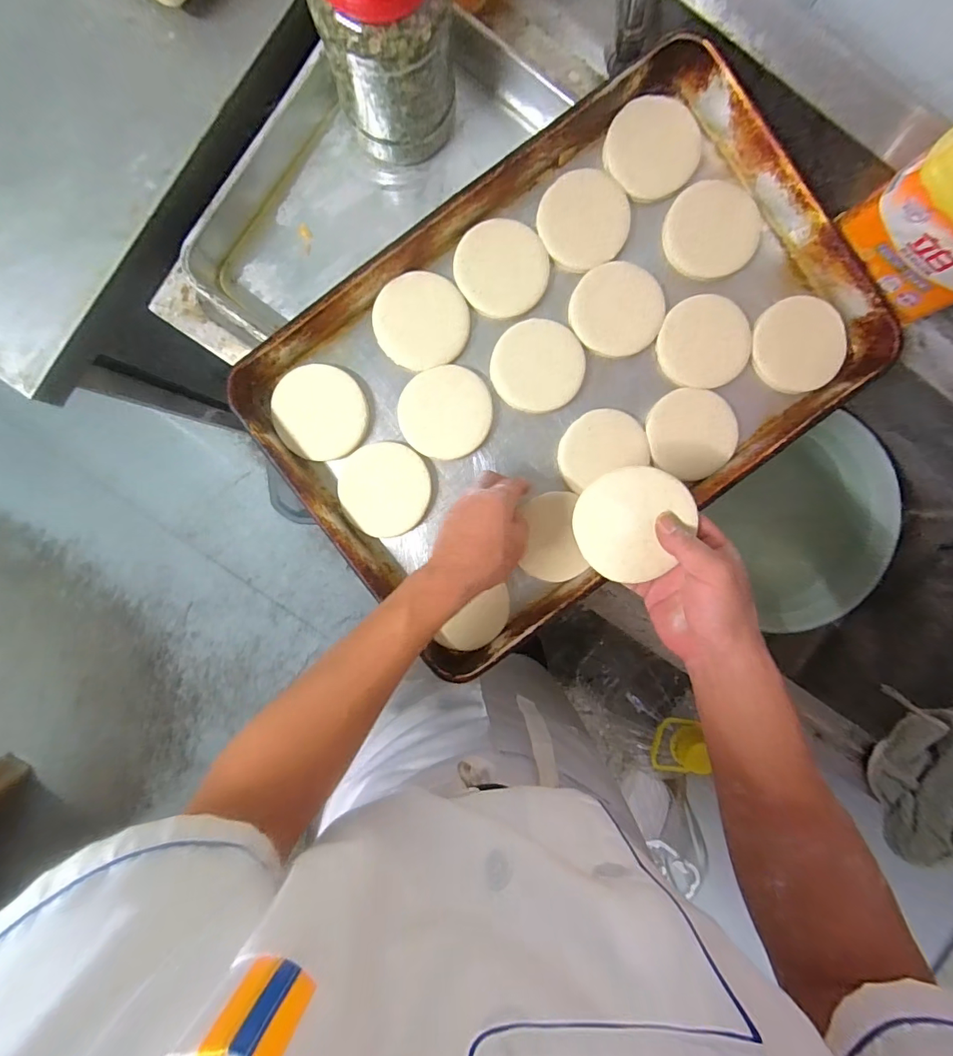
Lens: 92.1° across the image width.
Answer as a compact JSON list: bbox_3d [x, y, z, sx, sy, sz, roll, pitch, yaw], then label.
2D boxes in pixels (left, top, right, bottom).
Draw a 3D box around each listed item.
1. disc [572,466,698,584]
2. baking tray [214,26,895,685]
[{"bbox_3d":[0.134,-0.006,0.407,0.091,0.004,0.099,-2,84,17],"label":"disc"},{"bbox_3d":[0.099,-0.172,0.496,0.617,0.055,0.411,-37,89,0],"label":"baking tray"}]

